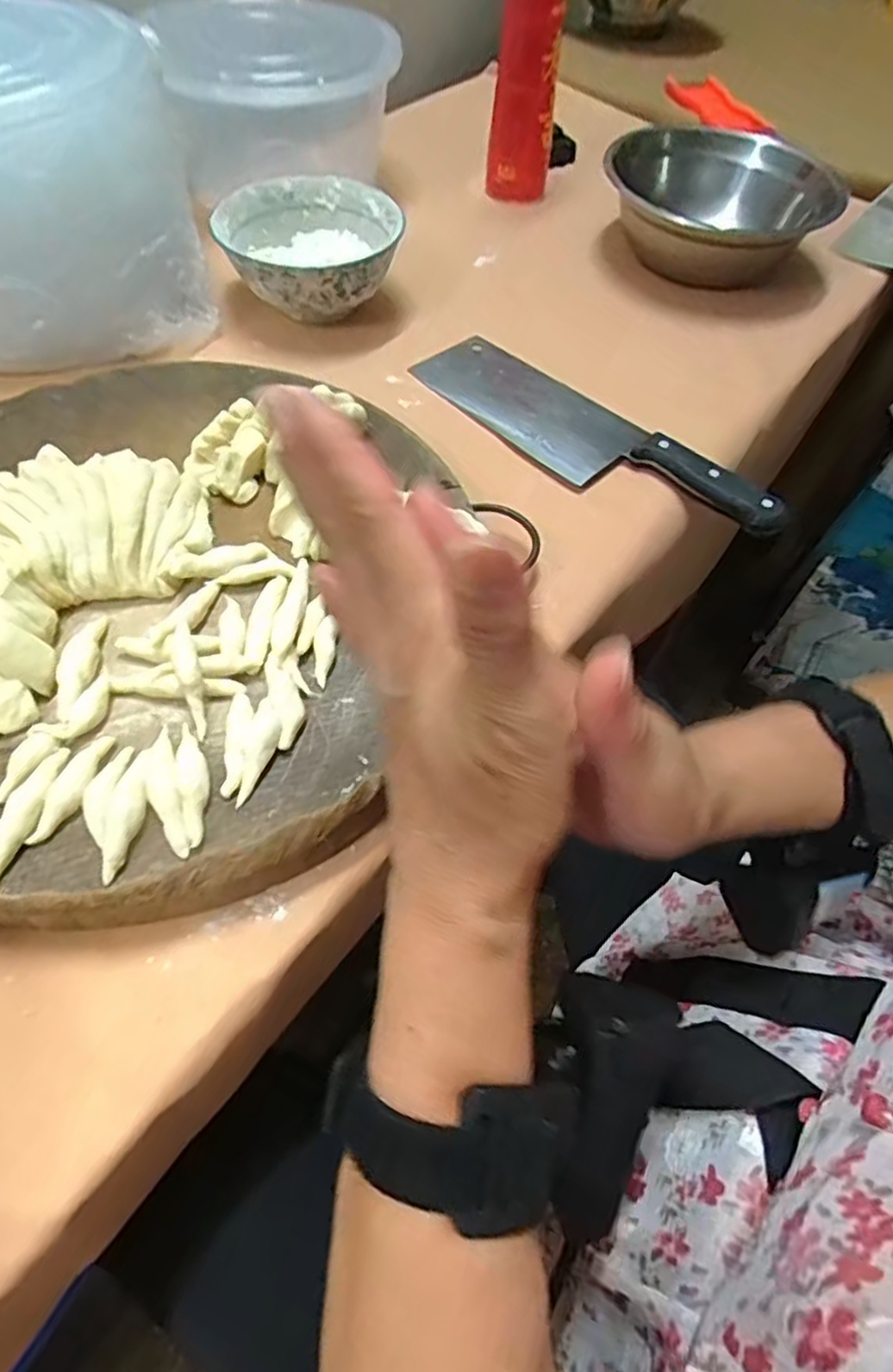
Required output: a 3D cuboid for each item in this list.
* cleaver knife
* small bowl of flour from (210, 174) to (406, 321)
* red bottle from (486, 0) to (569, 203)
[{"bbox_3d":[0.098,-0.180,0.490,0.079,0.027,0.291,-38,67,-23],"label":"cleaver knife"},{"bbox_3d":[-0.108,-0.349,0.556,0.143,0.061,0.142,-6,58,-7],"label":"small bowl of flour"},{"bbox_3d":[0.077,-0.584,0.617,0.060,0.227,0.070,6,58,1],"label":"red bottle"}]

